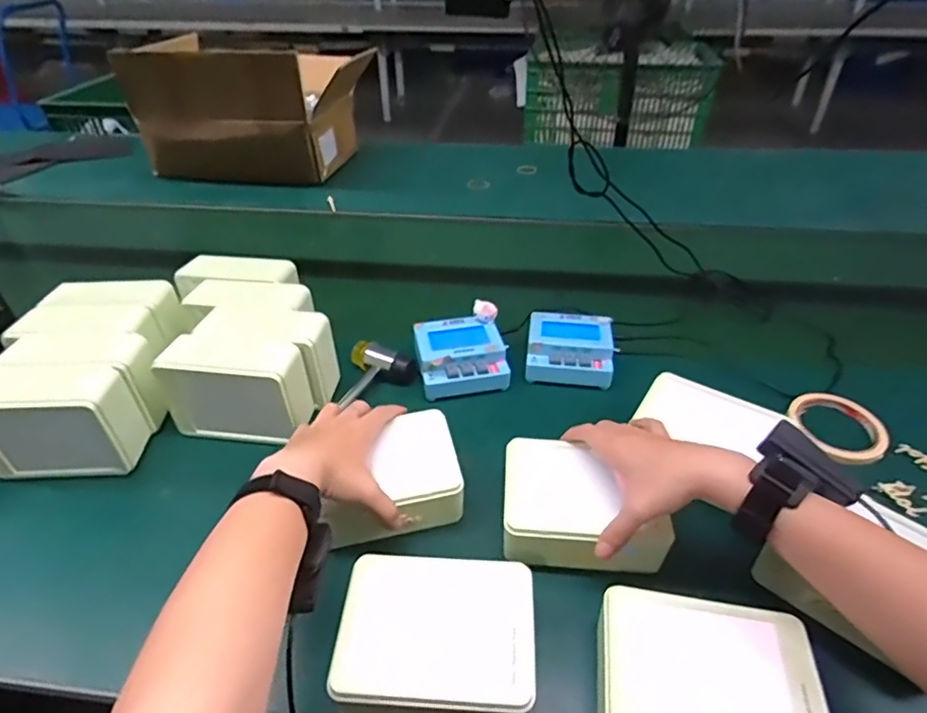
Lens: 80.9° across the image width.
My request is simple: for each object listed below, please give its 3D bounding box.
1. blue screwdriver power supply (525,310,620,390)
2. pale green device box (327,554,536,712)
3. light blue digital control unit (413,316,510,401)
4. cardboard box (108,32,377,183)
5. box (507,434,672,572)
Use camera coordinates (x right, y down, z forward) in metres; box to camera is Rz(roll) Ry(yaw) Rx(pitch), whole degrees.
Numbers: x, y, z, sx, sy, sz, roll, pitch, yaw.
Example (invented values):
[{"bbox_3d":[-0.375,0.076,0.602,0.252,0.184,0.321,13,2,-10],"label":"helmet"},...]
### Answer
[{"bbox_3d":[0.132,-0.007,0.677,0.104,0.048,0.102,5,39,7],"label":"blue screwdriver power supply"},{"bbox_3d":[-0.019,0.218,0.404,0.138,0.055,0.112,2,39,4],"label":"pale green device box"},{"bbox_3d":[-0.003,0.002,0.663,0.102,0.051,0.099,-8,40,-8],"label":"light blue digital control unit"},{"bbox_3d":[-0.439,-0.539,1.199,0.439,0.253,0.305,7,40,9],"label":"cardboard box"},{"bbox_3d":[0.107,0.133,0.494,0.136,0.052,0.100,3,39,4],"label":"box"}]

